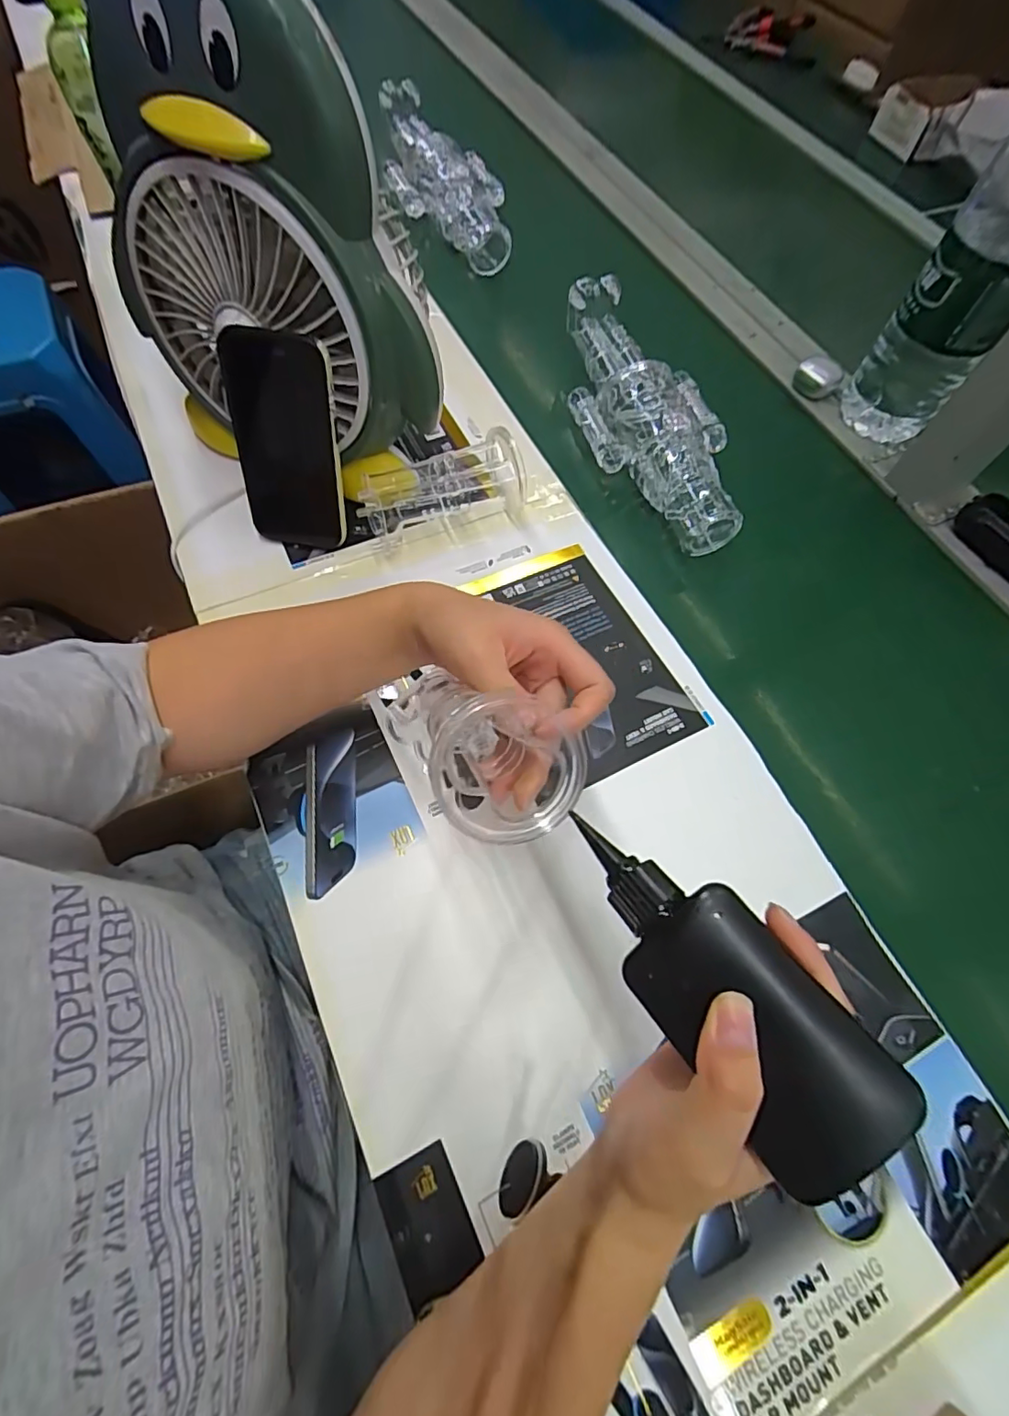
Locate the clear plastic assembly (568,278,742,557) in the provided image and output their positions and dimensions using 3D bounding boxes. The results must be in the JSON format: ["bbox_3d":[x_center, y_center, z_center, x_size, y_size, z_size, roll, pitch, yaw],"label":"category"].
[{"bbox_3d":[0.133,-0.275,0.517,0.120,0.065,0.284,-17,67,-11],"label":"clear plastic assembly"}]

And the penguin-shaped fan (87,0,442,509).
[{"bbox_3d":[-0.164,-0.297,0.390,0.241,0.280,0.106,30,67,10],"label":"penguin-shaped fan"}]

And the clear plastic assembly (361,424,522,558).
[{"bbox_3d":[-0.052,-0.180,0.470,0.136,0.053,0.062,-16,67,-11],"label":"clear plastic assembly"}]

